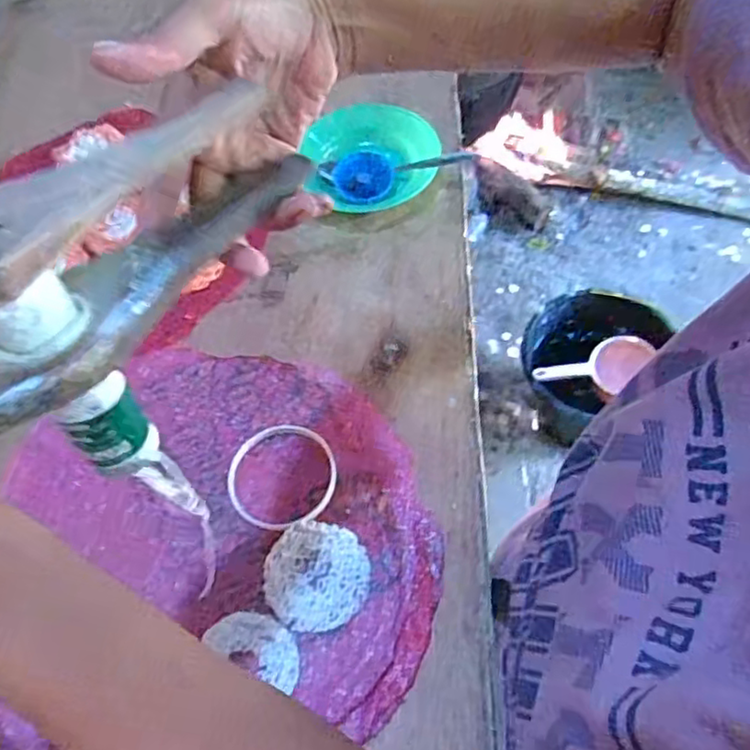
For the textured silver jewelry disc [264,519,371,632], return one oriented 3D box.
[{"bbox_3d":[-0.046,0.153,0.508,0.078,0.004,0.080,-32,62,-15],"label":"textured silver jewelry disc"}]

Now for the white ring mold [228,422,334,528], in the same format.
[{"bbox_3d":[-0.078,0.084,0.554,0.090,0.006,0.092,-2,59,3],"label":"white ring mold"}]

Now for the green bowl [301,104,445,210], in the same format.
[{"bbox_3d":[-0.002,-0.233,0.715,0.130,0.040,0.135,-2,59,3],"label":"green bowl"}]

